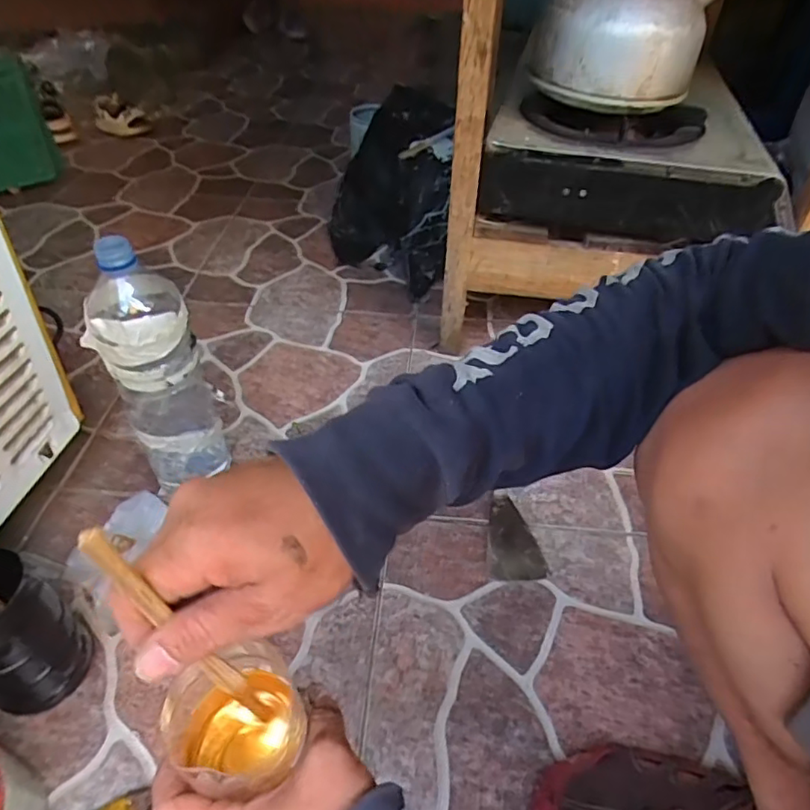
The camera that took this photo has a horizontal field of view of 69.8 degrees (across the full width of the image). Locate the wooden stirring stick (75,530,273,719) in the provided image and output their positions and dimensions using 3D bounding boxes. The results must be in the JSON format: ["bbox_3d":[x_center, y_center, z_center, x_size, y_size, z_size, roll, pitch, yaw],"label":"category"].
[{"bbox_3d":[-0.092,0.109,0.260,0.010,0.193,0.008,-34,52,-21],"label":"wooden stirring stick"}]

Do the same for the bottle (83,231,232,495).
[{"bbox_3d":[-0.249,-0.025,0.589,0.096,0.279,0.082,-16,43,-20],"label":"bottle"}]

